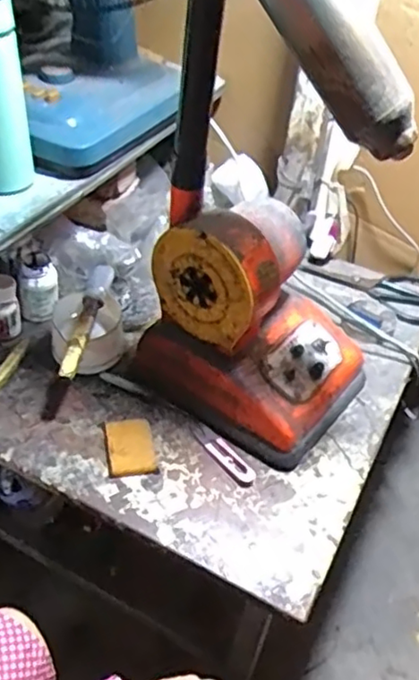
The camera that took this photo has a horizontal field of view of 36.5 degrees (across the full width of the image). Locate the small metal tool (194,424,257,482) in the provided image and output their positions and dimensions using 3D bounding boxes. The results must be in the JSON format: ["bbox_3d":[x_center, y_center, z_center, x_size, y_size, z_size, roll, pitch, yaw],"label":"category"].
[{"bbox_3d":[0.017,0.127,0.713,0.023,0.004,0.087,-30,55,-31],"label":"small metal tool"}]

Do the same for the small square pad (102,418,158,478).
[{"bbox_3d":[-0.087,0.117,0.701,0.051,0.008,0.073,-6,46,-13],"label":"small square pad"}]

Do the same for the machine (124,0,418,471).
[{"bbox_3d":[0.067,-0.127,0.616,0.228,0.498,0.181,30,49,22],"label":"machine"}]

